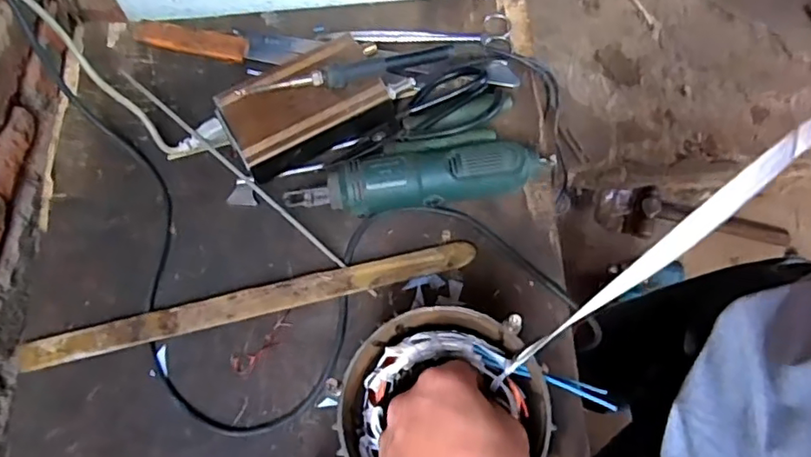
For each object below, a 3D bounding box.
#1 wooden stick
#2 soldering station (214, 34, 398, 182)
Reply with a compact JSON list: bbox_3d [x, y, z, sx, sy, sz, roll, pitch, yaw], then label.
[{"bbox_3d":[-0.132,0.065,0.514,0.395,0.007,0.027,-13,70,-7],"label":"wooden stick"},{"bbox_3d":[-0.096,-0.117,0.560,0.152,0.049,0.099,-25,70,-8],"label":"soldering station"}]

